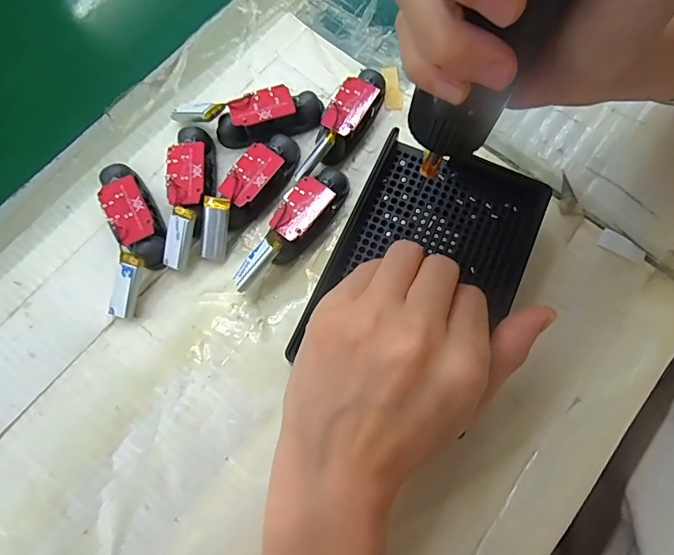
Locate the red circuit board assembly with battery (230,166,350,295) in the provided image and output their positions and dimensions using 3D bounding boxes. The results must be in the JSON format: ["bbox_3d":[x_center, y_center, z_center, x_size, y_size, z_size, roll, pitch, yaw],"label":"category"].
[{"bbox_3d":[-0.024,-0.026,0.241,0.024,0.025,0.082,30,76,7],"label":"red circuit board assembly with battery"}]

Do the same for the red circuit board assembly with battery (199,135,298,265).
[{"bbox_3d":[-0.051,-0.047,0.248,0.021,0.021,0.079,33,77,8],"label":"red circuit board assembly with battery"}]

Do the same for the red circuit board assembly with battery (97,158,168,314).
[{"bbox_3d":[-0.111,-0.023,0.241,0.029,0.020,0.084,-9,75,-3],"label":"red circuit board assembly with battery"}]

